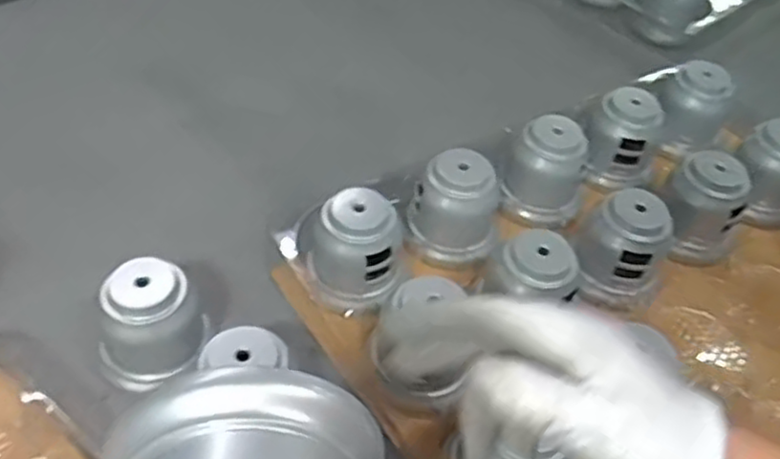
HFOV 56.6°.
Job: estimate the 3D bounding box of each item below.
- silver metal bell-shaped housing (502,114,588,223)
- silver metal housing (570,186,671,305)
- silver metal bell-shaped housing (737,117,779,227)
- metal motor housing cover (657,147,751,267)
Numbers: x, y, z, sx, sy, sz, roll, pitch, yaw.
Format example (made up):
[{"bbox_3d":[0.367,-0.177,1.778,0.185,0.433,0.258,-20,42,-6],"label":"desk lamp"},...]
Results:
[{"bbox_3d":[0.150,-0.056,0.688,0.080,0.080,0.065,13,47,5],"label":"silver metal bell-shaped housing"},{"bbox_3d":[0.202,0.018,0.628,0.079,0.082,0.077,25,49,15],"label":"silver metal housing"},{"bbox_3d":[0.379,-0.059,0.718,0.073,0.079,0.065,15,47,6],"label":"silver metal bell-shaped housing"},{"bbox_3d":[0.292,-0.022,0.676,0.076,0.080,0.070,36,52,24],"label":"metal motor housing cover"}]

